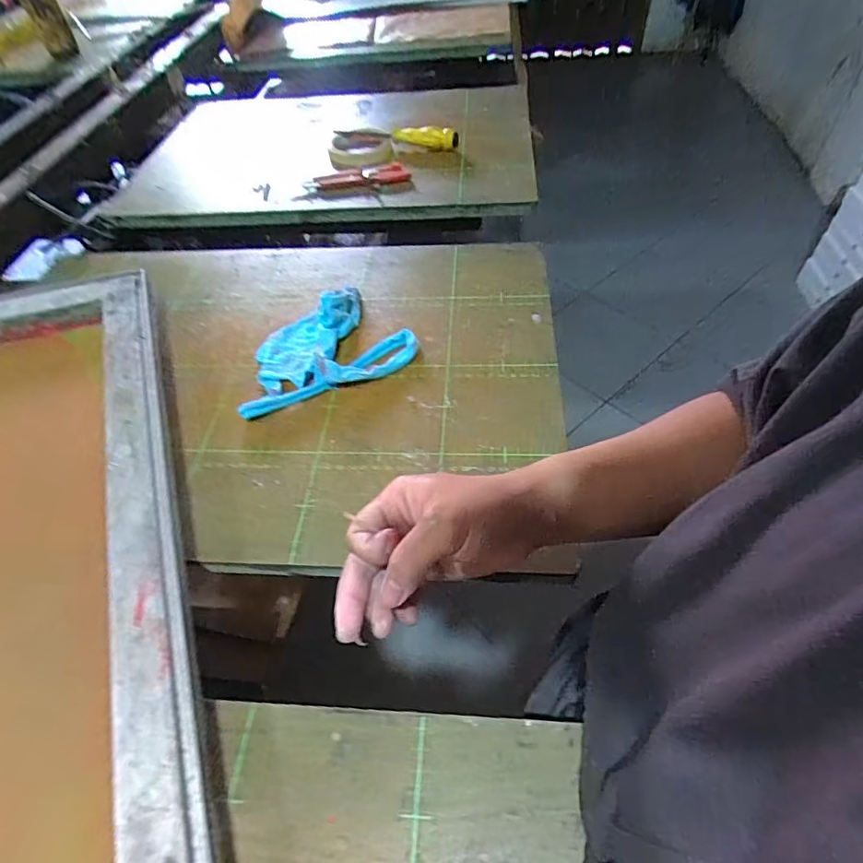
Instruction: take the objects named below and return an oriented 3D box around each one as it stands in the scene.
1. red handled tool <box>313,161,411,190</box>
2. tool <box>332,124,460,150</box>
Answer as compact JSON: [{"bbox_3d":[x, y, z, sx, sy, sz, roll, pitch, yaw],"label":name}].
[{"bbox_3d":[-0.096,-0.355,0.710,0.132,0.017,0.041,-1,51,3],"label":"red handled tool"},{"bbox_3d":[-0.051,-0.447,0.769,0.188,0.031,0.033,15,53,15],"label":"tool"}]

